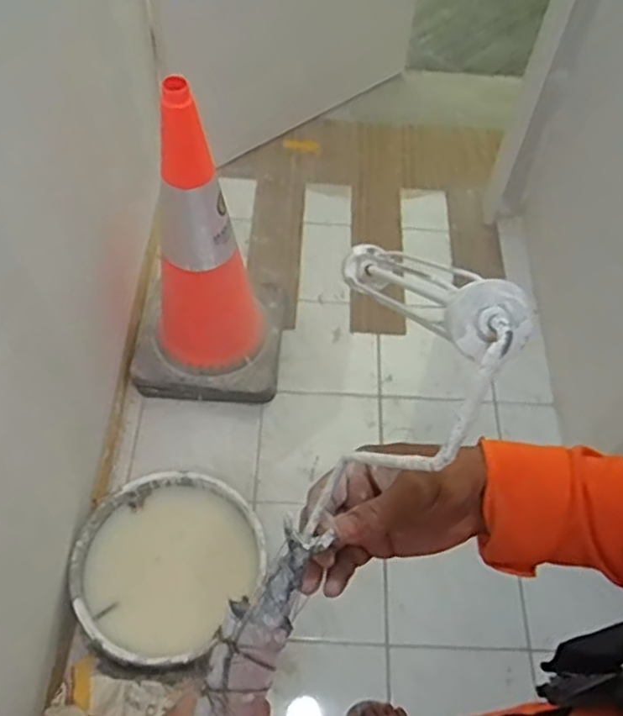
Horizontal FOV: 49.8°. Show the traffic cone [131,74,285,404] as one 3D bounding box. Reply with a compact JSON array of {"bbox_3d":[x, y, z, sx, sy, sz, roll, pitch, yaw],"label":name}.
[{"bbox_3d":[-0.247,-0.222,1.513,0.368,0.755,0.336,6,56,0],"label":"traffic cone"}]

